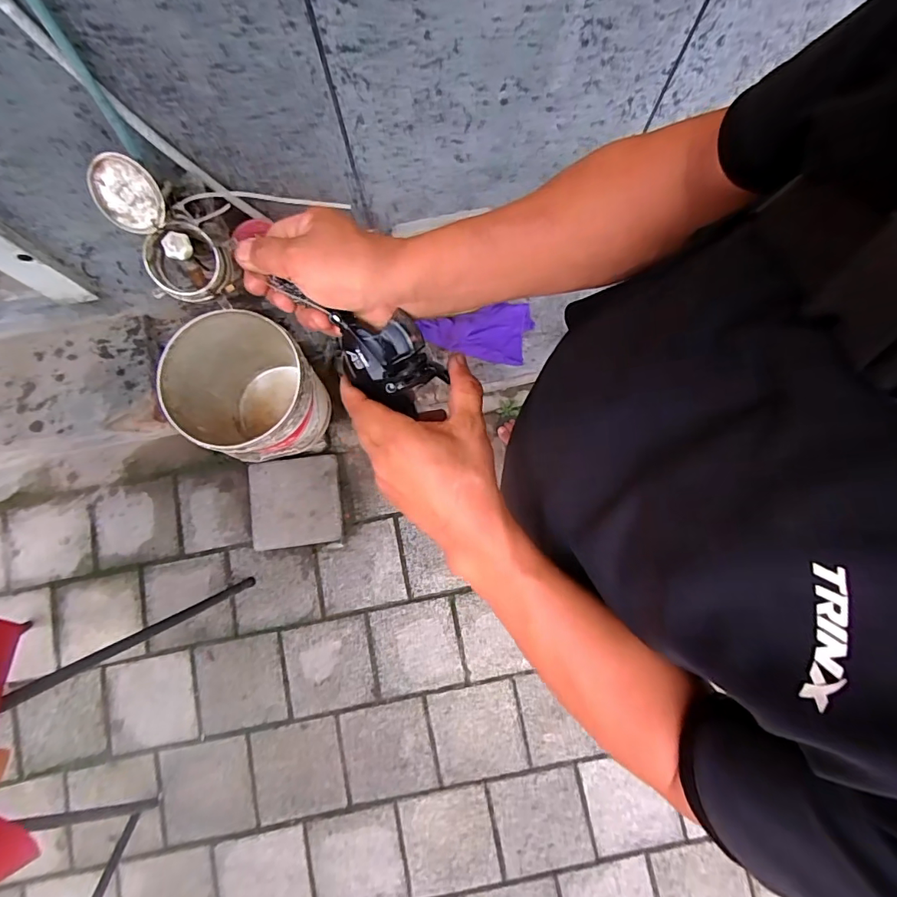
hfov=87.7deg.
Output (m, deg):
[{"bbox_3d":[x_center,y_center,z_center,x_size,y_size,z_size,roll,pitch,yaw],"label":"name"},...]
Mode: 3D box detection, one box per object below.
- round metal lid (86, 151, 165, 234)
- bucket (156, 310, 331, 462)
[{"bbox_3d":[-0.519,-0.408,0.752,0.108,0.116,0.011,11,44,-6],"label":"round metal lid"},{"bbox_3d":[-0.471,-0.108,1.146,0.294,0.391,0.280,0,81,0],"label":"bucket"}]

